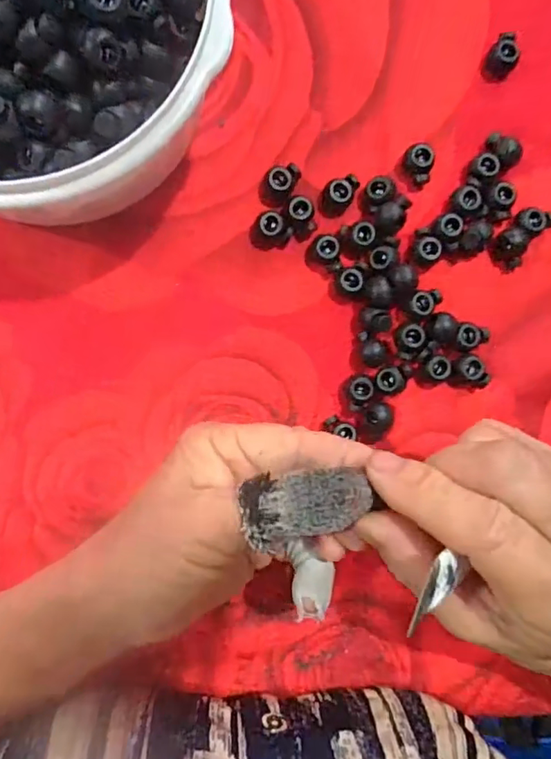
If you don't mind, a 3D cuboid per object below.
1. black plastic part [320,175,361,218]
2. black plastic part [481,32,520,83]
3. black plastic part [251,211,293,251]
[{"bbox_3d":[0.033,-0.095,0.269,0.014,0.010,0.020,41,87,-3],"label":"black plastic part"},{"bbox_3d":[0.117,-0.165,0.271,0.016,0.010,0.023,38,87,-4],"label":"black plastic part"},{"bbox_3d":[-0.002,-0.075,0.266,0.020,0.013,0.016,8,89,-4],"label":"black plastic part"}]

